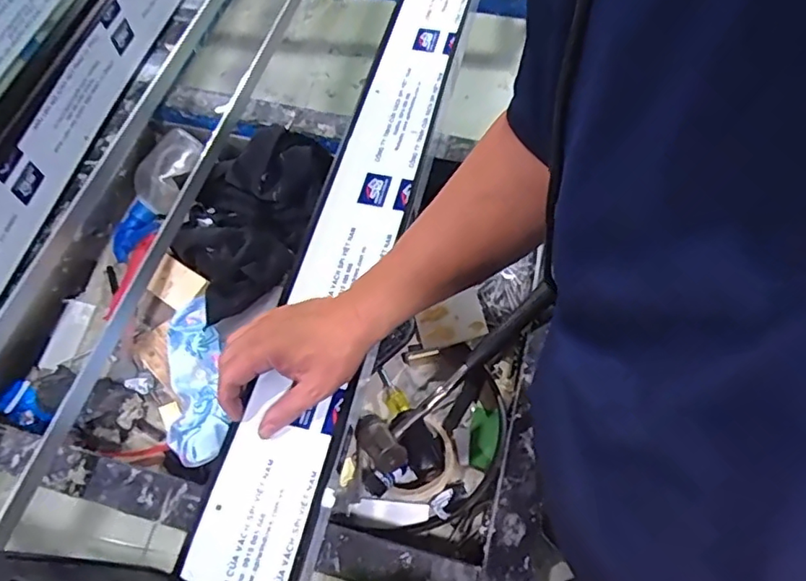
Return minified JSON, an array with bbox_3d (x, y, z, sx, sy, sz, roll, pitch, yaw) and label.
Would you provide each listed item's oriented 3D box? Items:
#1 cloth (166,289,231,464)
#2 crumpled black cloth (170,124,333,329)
[{"bbox_3d":[-0.244,0.105,0.658,0.085,0.027,0.202,-34,53,10],"label":"cloth"},{"bbox_3d":[-0.207,-0.092,0.725,0.152,0.081,0.257,16,64,11],"label":"crumpled black cloth"}]

